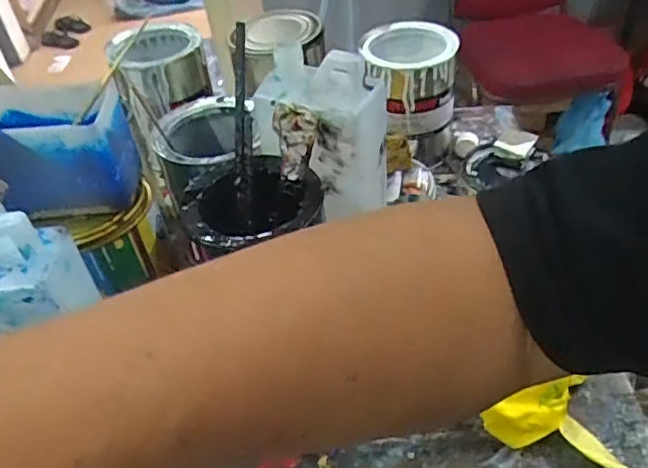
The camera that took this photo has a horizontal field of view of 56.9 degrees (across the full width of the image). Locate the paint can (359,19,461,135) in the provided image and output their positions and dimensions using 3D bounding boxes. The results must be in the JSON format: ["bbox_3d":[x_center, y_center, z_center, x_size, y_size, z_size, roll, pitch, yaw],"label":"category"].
[{"bbox_3d":[0.096,-0.178,0.684,0.104,0.088,0.121,3,43,11],"label":"paint can"}]

